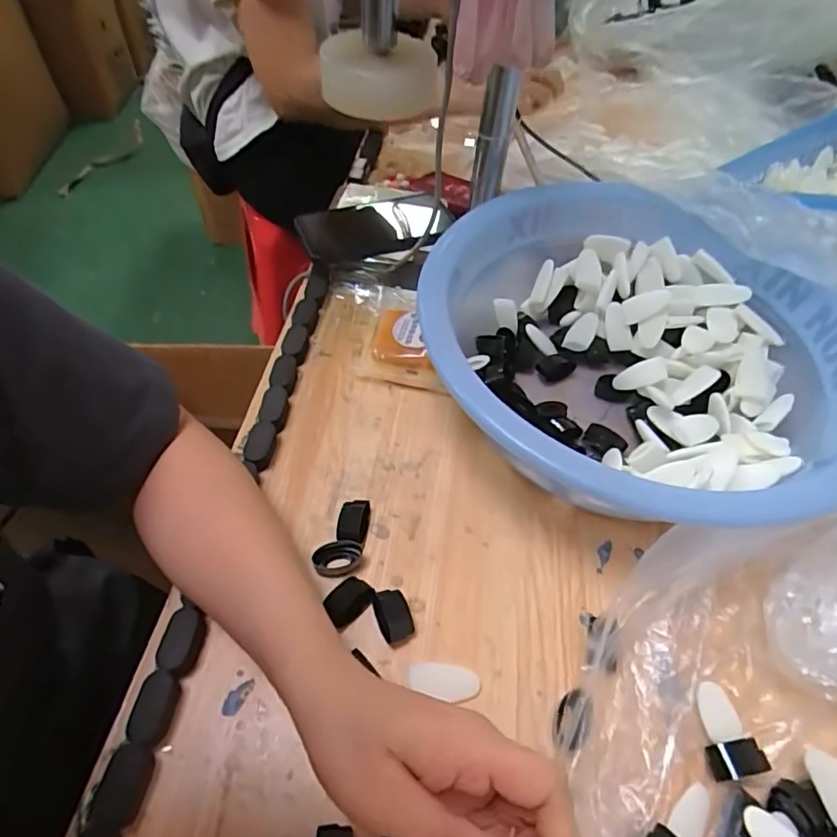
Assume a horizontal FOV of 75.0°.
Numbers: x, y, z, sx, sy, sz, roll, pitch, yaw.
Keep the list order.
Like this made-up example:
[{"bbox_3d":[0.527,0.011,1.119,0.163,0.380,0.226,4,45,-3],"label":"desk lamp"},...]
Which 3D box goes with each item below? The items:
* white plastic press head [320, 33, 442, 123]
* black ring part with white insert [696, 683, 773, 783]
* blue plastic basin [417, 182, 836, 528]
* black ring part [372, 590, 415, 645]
[{"bbox_3d":[-0.030,-0.267,0.430,0.093,0.039,0.082,-2,53,-5],"label":"white plastic press head"},{"bbox_3d":[0.183,0.186,0.326,0.031,0.016,0.048,-6,54,-8],"label":"black ring part with white insert"},{"bbox_3d":[0.172,-0.051,0.431,0.308,0.104,0.322,2,53,-2],"label":"blue plastic basin"},{"bbox_3d":[-0.017,0.132,0.363,0.022,0.016,0.032,-18,56,-16],"label":"black ring part"}]

